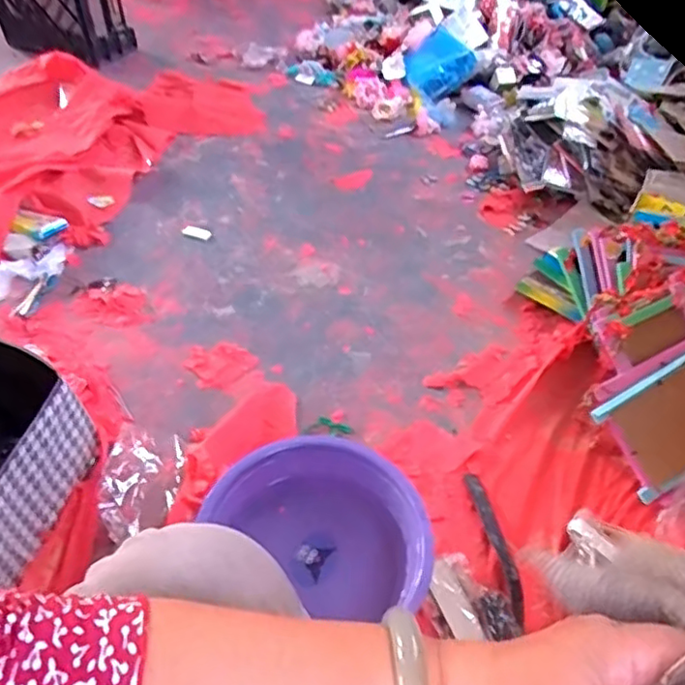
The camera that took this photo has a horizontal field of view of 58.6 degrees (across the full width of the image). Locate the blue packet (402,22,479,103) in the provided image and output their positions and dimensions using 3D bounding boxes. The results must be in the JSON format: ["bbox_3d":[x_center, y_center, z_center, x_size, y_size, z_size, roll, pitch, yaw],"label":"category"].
[{"bbox_3d":[0.265,-0.790,1.739,0.205,0.028,0.174,-37,75,-11],"label":"blue packet"}]

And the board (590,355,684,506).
[{"bbox_3d":[0.504,0.120,0.913,0.204,0.024,0.159,-31,91,6],"label":"board"}]

